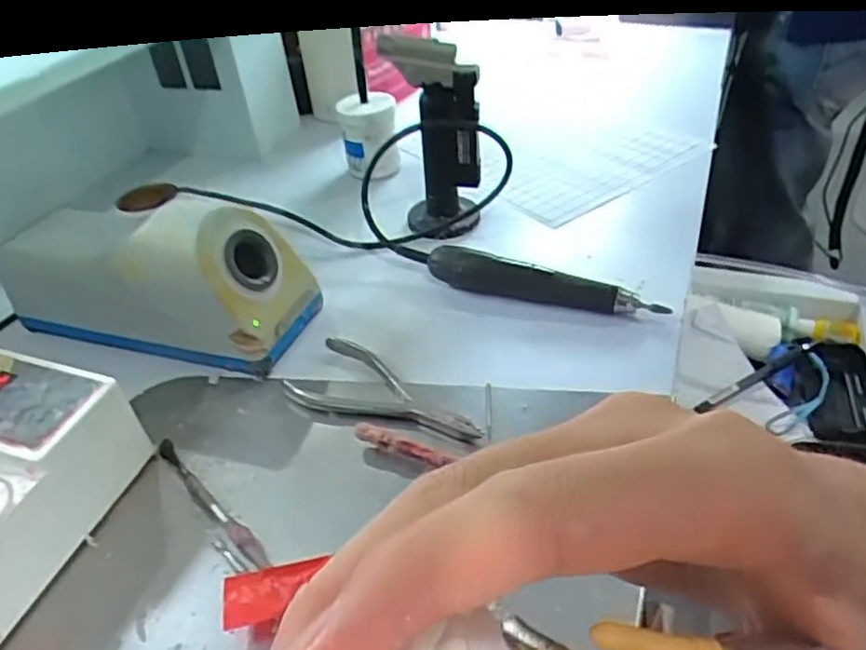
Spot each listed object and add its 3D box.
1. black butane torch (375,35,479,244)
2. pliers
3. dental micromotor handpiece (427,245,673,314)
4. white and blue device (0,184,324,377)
[{"bbox_3d":[0.003,-0.152,0.531,0.065,0.151,0.075,-4,38,4],"label":"black butane torch"},{"bbox_3d":[-0.026,0.039,0.414,0.130,0.012,0.056,12,42,23],"label":"pliers"},{"bbox_3d":[0.073,-0.030,0.471,0.164,0.030,0.024,14,43,25],"label":"dental micromotor handpiece"},{"bbox_3d":[-0.194,-0.036,0.467,0.206,0.096,0.087,8,40,19],"label":"white and blue device"}]

